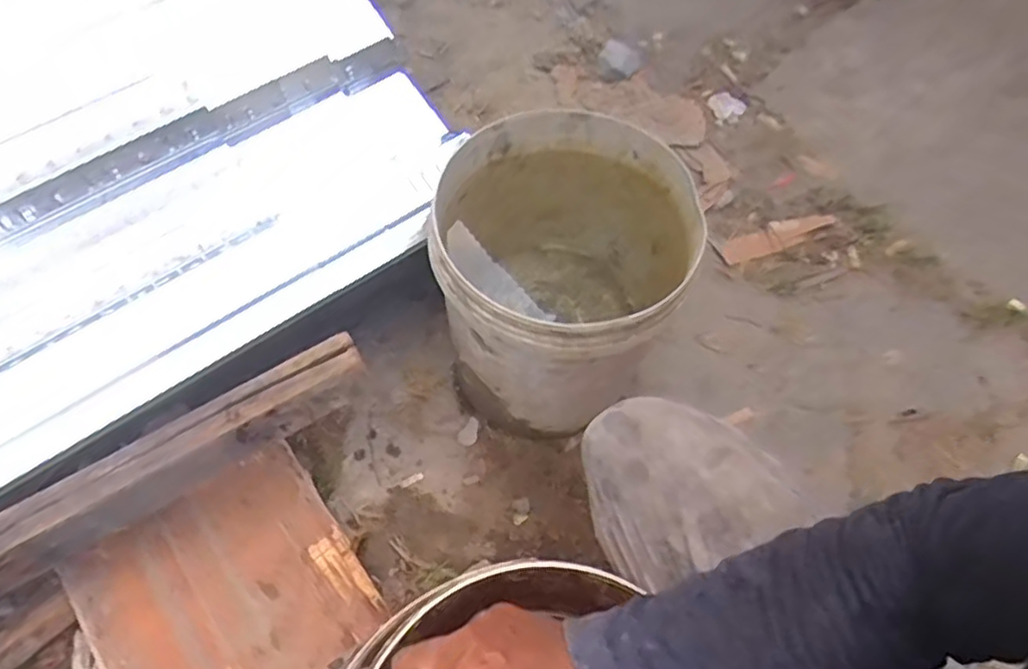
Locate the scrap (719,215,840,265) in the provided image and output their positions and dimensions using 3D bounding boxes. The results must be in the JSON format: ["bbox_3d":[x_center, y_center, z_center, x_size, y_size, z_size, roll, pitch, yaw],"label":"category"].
[{"bbox_3d":[0.469,-0.177,1.238,0.232,0.016,0.054,-20,59,-17],"label":"scrap"}]

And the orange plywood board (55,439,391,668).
[{"bbox_3d":[-0.347,0.319,0.836,0.294,0.011,0.274,-30,74,-19],"label":"orange plywood board"}]

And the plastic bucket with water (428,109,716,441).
[{"bbox_3d":[0.054,-0.052,0.903,0.282,0.337,0.306,2,56,-3],"label":"plastic bucket with water"}]

